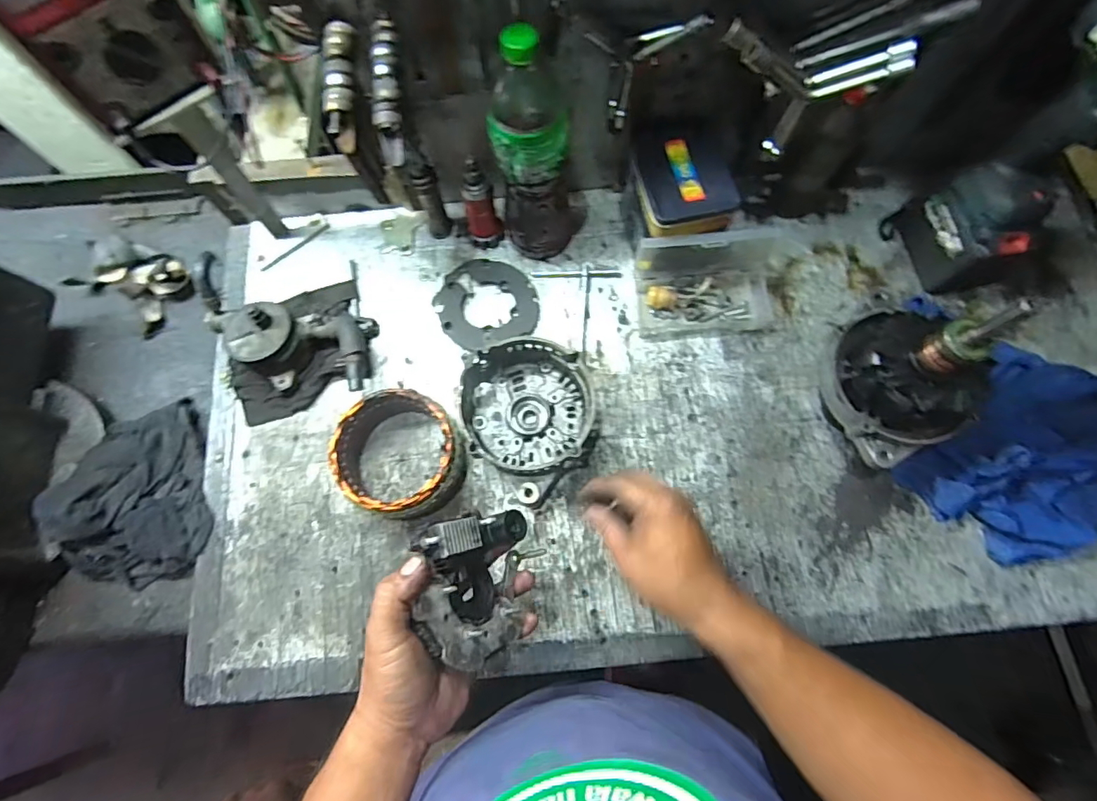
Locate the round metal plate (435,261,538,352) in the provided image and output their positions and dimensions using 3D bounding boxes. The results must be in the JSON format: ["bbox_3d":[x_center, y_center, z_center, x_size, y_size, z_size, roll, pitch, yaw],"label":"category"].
[{"bbox_3d":[-0.077,-0.124,0.657,0.119,0.011,0.118,0,72,1],"label":"round metal plate"}]

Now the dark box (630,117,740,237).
[{"bbox_3d":[0.146,-0.243,0.581,0.097,0.042,0.120,-12,73,-4],"label":"dark box"}]

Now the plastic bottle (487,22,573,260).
[{"bbox_3d":[-0.015,-0.265,0.564,0.082,0.271,0.095,0,72,1],"label":"plastic bottle"}]

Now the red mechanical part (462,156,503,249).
[{"bbox_3d":[-0.081,-0.233,0.629,0.041,0.124,0.031,-9,72,-2],"label":"red mechanical part"}]

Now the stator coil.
[{"bbox_3d":[-0.162,0.061,0.575,0.136,0.068,0.129,0,72,1],"label":"stator coil"}]

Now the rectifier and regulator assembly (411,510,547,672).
[{"bbox_3d":[-0.068,0.152,0.431,0.051,0.110,0.119,-18,70,40],"label":"rectifier and regulator assembly"}]

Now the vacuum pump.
[{"bbox_3d":[-0.306,-0.076,0.619,0.192,0.071,0.121,4,72,2],"label":"vacuum pump"}]

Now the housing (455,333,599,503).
[{"bbox_3d":[-0.016,0.021,0.579,0.148,0.073,0.167,-19,73,-5],"label":"housing"}]

